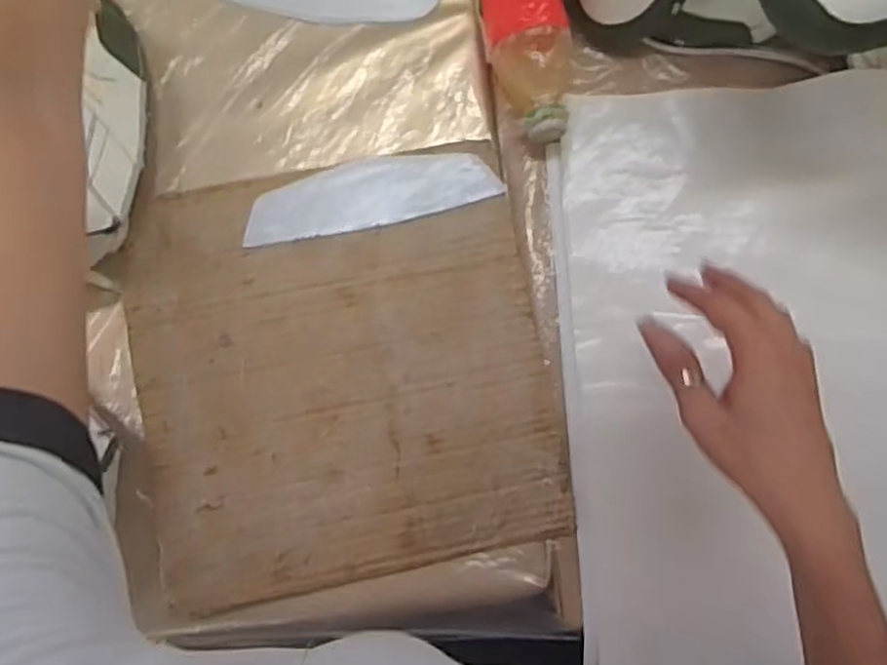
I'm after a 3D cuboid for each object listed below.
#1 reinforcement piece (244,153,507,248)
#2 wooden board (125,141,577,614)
[{"bbox_3d":[-0.053,-0.101,0.541,0.178,0.006,0.051,-12,81,-2],"label":"reinforcement piece"},{"bbox_3d":[-0.070,0.021,0.516,0.272,0.009,0.278,-12,81,-2],"label":"wooden board"}]

